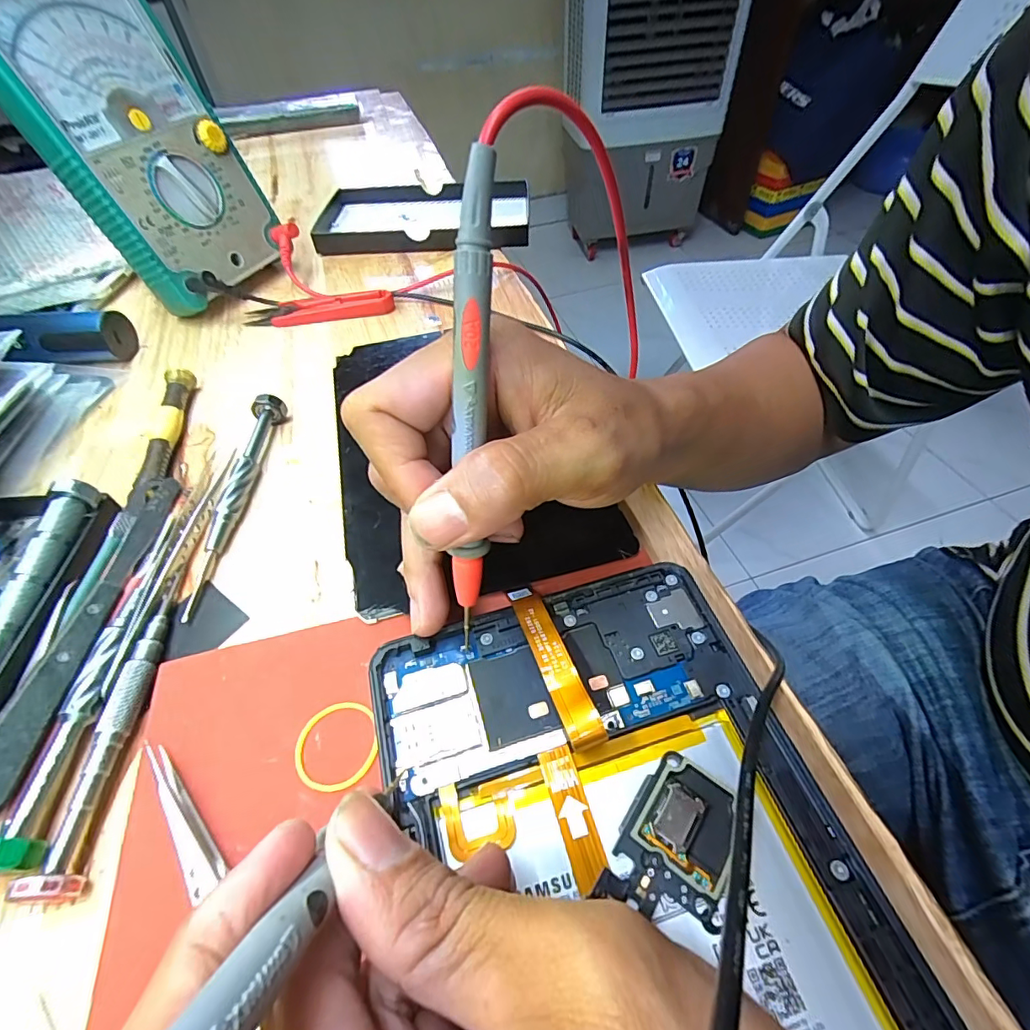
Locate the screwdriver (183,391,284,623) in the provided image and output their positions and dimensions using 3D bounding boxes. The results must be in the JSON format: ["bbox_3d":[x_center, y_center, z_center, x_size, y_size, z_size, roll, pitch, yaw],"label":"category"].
[{"bbox_3d":[-0.134,-0.011,0.237,0.013,0.018,0.124,-1,52,2],"label":"screwdriver"}]

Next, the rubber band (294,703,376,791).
[{"bbox_3d":[-0.059,0.075,0.164,0.027,0.004,0.027,-2,52,2],"label":"rubber band"}]

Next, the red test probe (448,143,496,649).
[{"bbox_3d":[-0.013,-0.025,0.145,0.010,0.134,0.006,4,24,1],"label":"red test probe"}]

